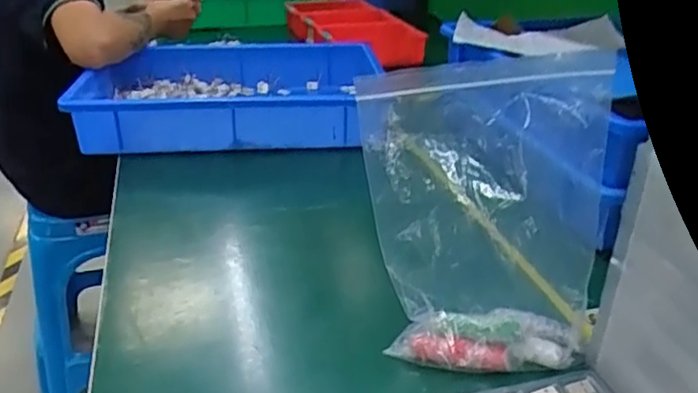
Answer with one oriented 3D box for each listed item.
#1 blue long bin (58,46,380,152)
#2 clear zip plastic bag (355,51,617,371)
[{"bbox_3d":[-0.165,-0.151,0.937,0.422,0.077,0.284,-2,28,-5],"label":"blue long bin"},{"bbox_3d":[0.099,0.017,0.460,0.175,0.213,0.066,1,28,0],"label":"clear zip plastic bag"}]

